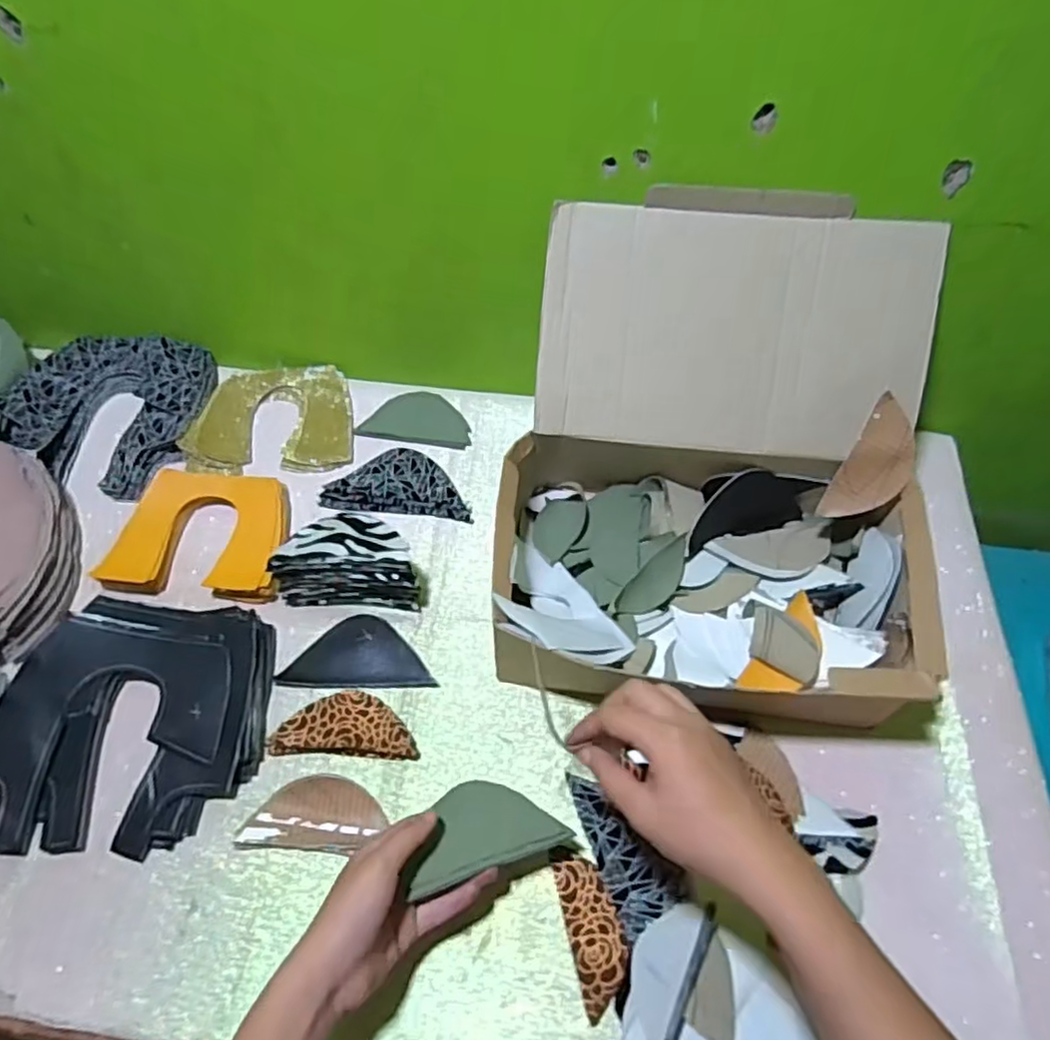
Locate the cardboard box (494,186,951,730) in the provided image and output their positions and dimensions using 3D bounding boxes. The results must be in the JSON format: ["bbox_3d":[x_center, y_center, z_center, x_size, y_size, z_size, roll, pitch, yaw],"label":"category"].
[{"bbox_3d":[0.157,-0.048,0.556,0.328,0.220,0.344,7,58,5],"label":"cardboard box"}]

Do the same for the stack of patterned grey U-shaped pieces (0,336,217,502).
[{"bbox_3d":[-0.434,-0.118,0.713,0.182,0.044,0.182,4,58,3],"label":"stack of patterned grey U-shaped pieces"}]

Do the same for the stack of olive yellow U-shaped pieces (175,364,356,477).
[{"bbox_3d":[-0.269,-0.108,0.723,0.163,0.017,0.136,-8,58,-5],"label":"stack of olive yellow U-shaped pieces"}]

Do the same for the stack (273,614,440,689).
[{"bbox_3d":[-0.145,0.115,0.592,0.128,0.008,0.063,-1,58,0],"label":"stack"}]

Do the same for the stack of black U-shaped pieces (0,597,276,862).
[{"bbox_3d":[-0.317,0.158,0.544,0.208,0.036,0.191,2,58,2],"label":"stack of black U-shaped pieces"}]

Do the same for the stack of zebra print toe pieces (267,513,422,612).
[{"bbox_3d":[-0.153,0.035,0.598,0.118,0.067,0.056,2,58,1],"label":"stack of zebra print toe pieces"}]

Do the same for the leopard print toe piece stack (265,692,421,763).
[{"bbox_3d":[-0.145,0.167,0.556,0.113,0.015,0.049,1,58,1],"label":"leopard print toe piece stack"}]

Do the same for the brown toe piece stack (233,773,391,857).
[{"bbox_3d":[-0.160,0.224,0.521,0.102,0.011,0.053,3,58,2],"label":"brown toe piece stack"}]

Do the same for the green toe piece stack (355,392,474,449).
[{"bbox_3d":[-0.114,-0.109,0.738,0.115,0.011,0.064,7,58,5],"label":"green toe piece stack"}]

